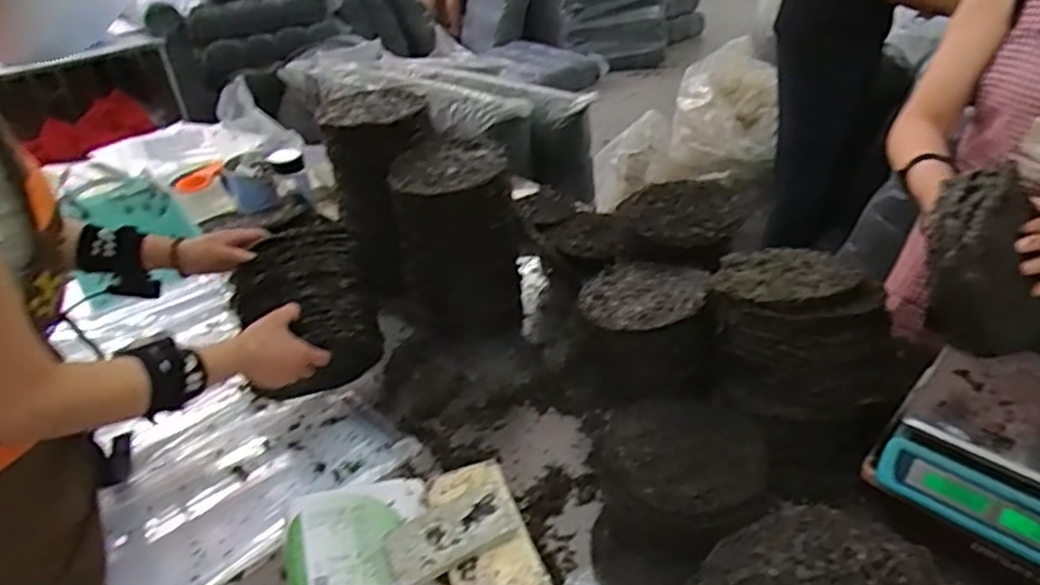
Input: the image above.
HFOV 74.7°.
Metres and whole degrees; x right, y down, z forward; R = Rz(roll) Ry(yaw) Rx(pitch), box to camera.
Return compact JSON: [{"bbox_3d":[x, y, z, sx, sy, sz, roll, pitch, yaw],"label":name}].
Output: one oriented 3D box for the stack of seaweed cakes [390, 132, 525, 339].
[{"bbox_3d":[-0.109,-0.087,1.202,0.201,0.295,0.175,-14,36,-15],"label":"stack of seaweed cakes"}]

